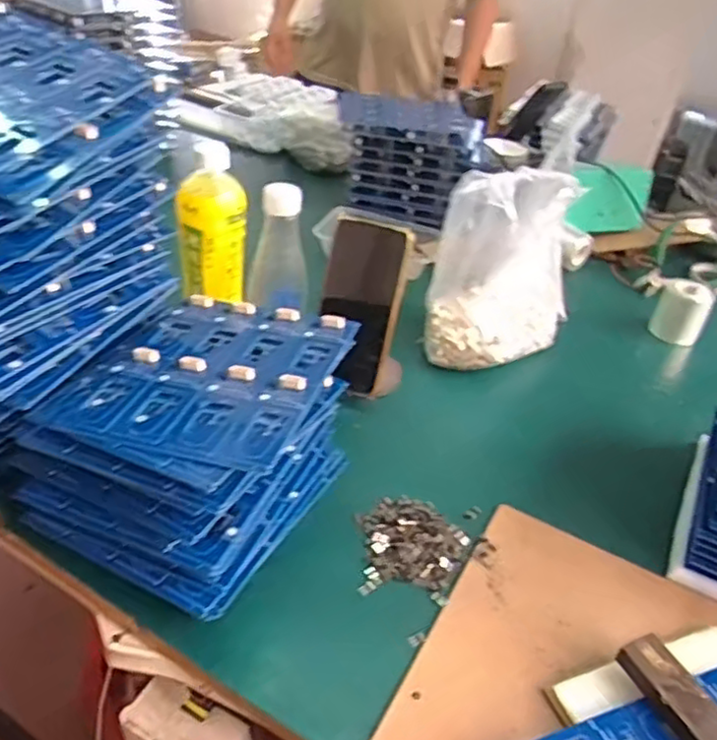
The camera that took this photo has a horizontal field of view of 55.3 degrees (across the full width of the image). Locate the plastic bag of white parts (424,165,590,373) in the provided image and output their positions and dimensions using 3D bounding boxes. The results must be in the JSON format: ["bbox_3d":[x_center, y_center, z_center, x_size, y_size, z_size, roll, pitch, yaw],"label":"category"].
[{"bbox_3d":[0.165,-0.120,0.744,0.143,0.195,0.161,16,37,12],"label":"plastic bag of white parts"}]

